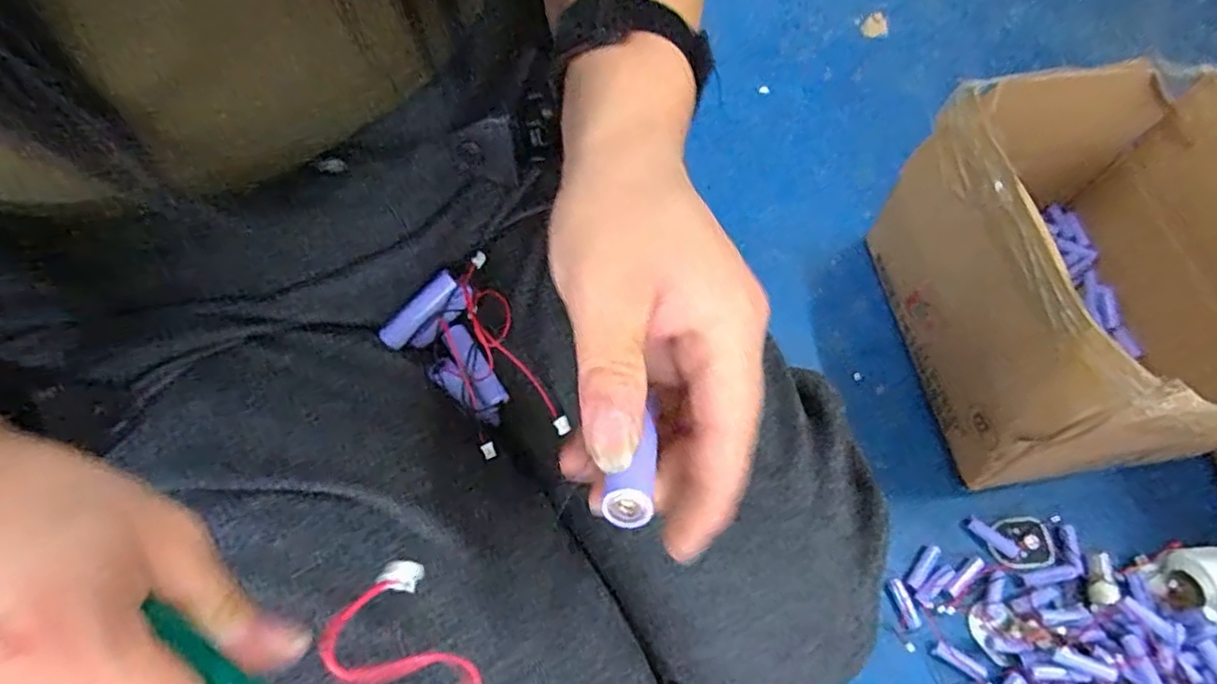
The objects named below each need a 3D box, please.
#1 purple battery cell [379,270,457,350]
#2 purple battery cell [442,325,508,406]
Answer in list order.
[{"bbox_3d":[-0.098,-0.017,0.336,0.048,0.009,0.010,-45,72,5],"label":"purple battery cell"},{"bbox_3d":[-0.072,0.012,0.347,0.014,0.015,0.052,-30,69,-14],"label":"purple battery cell"}]

